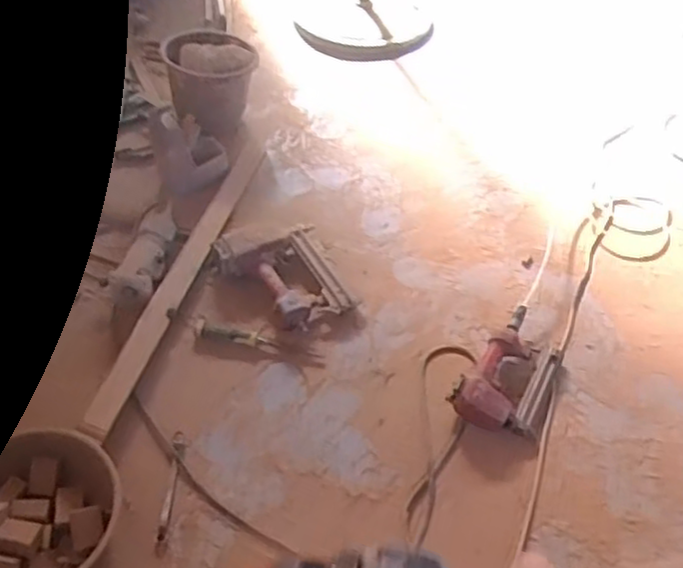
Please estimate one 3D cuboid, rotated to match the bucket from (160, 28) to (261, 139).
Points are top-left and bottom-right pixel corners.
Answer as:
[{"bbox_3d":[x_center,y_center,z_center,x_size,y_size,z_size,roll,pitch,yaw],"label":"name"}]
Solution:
[{"bbox_3d":[-0.322,-0.499,1.771,0.212,0.203,0.215,1,50,-1],"label":"bucket"}]

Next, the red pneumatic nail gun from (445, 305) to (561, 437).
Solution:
[{"bbox_3d":[0.339,0.175,1.350,0.164,0.059,0.288,32,57,19],"label":"red pneumatic nail gun"}]

